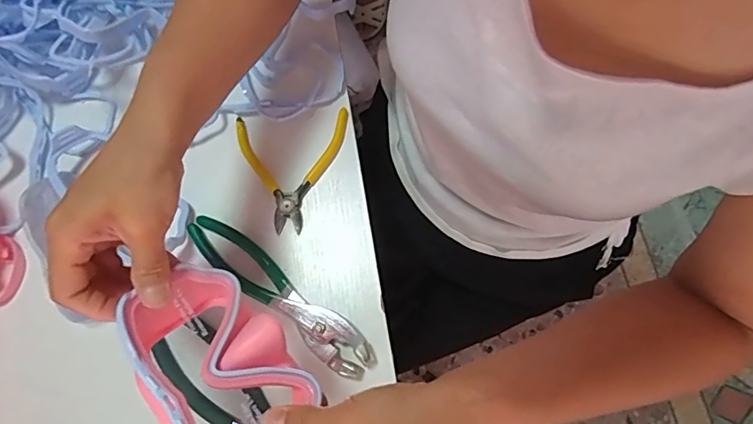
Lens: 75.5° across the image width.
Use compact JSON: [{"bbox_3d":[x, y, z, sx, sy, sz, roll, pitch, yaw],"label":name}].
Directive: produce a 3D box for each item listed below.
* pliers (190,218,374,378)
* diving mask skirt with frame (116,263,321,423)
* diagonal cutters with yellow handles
[{"bbox_3d":[-0.086,0.069,0.423,0.200,0.011,0.036,37,81,13],"label":"pliers"},{"bbox_3d":[-0.093,0.098,0.305,0.075,0.060,0.143,-41,78,-8],"label":"diving mask skirt with frame"},{"bbox_3d":[-0.075,-0.039,0.454,0.104,0.007,0.112,-8,75,2],"label":"diagonal cutters with yellow handles"}]

